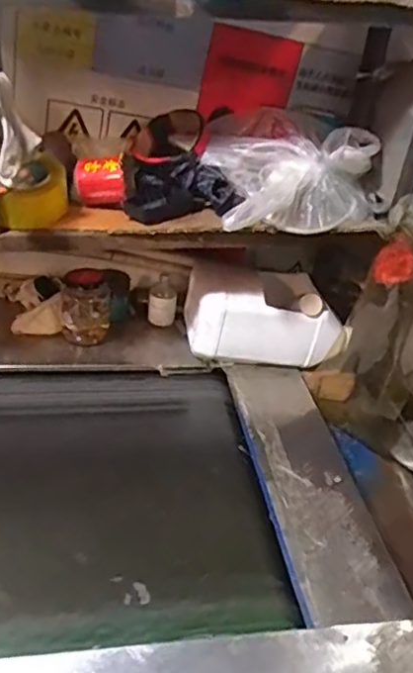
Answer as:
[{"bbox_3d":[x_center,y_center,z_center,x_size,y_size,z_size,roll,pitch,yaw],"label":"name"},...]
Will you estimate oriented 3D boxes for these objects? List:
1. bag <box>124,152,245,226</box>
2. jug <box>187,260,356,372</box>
[{"bbox_3d":[-0.034,-0.214,0.856,0.158,0.062,0.121,3,35,-6],"label":"bag"},{"bbox_3d":[0.100,-0.040,1.049,0.266,0.133,0.150,2,35,-8],"label":"jug"}]

